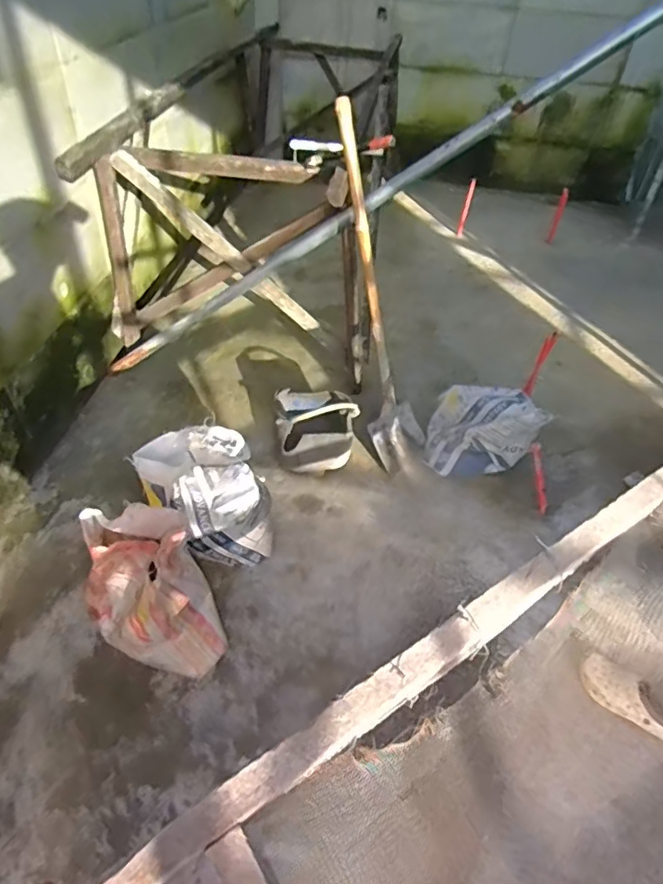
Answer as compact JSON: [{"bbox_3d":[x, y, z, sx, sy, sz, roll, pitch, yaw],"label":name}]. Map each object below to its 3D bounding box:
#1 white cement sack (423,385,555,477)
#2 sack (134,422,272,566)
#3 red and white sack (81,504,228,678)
[{"bbox_3d":[0.516,-0.036,1.928,0.357,0.359,0.214,17,48,12],"label":"white cement sack"},{"bbox_3d":[-0.358,0.159,1.572,0.351,0.487,0.203,2,47,-2],"label":"sack"},{"bbox_3d":[-0.441,0.387,1.362,0.264,0.450,0.281,-24,52,-23],"label":"red and white sack"}]

